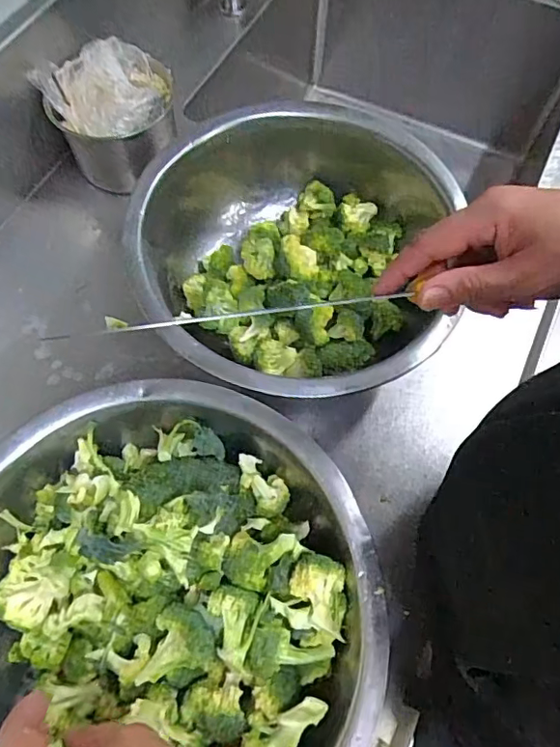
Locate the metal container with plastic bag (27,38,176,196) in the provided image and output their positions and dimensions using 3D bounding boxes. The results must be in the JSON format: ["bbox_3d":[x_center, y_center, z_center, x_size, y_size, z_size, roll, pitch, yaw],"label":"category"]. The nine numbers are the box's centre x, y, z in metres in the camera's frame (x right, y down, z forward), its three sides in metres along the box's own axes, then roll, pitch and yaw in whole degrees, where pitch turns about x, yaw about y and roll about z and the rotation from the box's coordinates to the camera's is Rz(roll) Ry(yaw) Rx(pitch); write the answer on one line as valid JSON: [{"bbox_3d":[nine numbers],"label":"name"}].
[{"bbox_3d":[-0.204,-0.320,0.683,0.149,0.120,0.126,-27,68,-12],"label":"metal container with plastic bag"}]

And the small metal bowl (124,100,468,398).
[{"bbox_3d":[0.013,-0.124,0.589,0.321,0.117,0.345,1,65,-2],"label":"small metal bowl"}]

